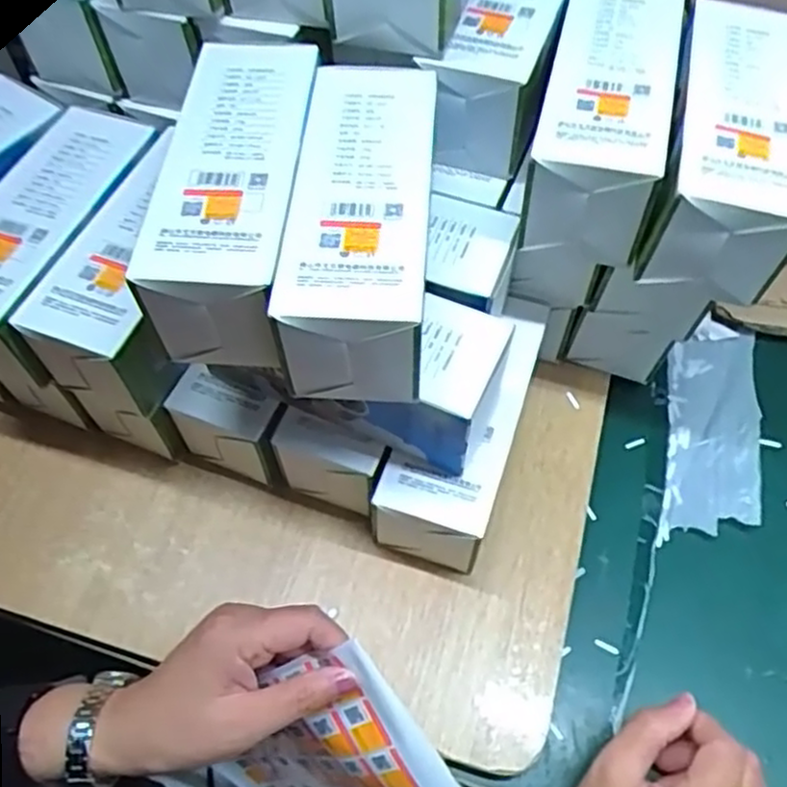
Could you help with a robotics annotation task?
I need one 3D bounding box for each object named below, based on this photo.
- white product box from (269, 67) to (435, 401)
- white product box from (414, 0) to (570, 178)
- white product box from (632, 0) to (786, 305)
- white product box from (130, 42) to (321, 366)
[{"bbox_3d":[-0.015,-0.090,0.381,0.066,0.063,0.172,4,57,2],"label":"white product box"},{"bbox_3d":[0.076,-0.229,0.464,0.062,0.071,0.173,14,58,9],"label":"white product box"},{"bbox_3d":[0.193,-0.144,0.419,0.074,0.062,0.188,13,58,8],"label":"white product box"},{"bbox_3d":[-0.082,-0.106,0.390,0.065,0.070,0.171,3,57,2],"label":"white product box"}]

